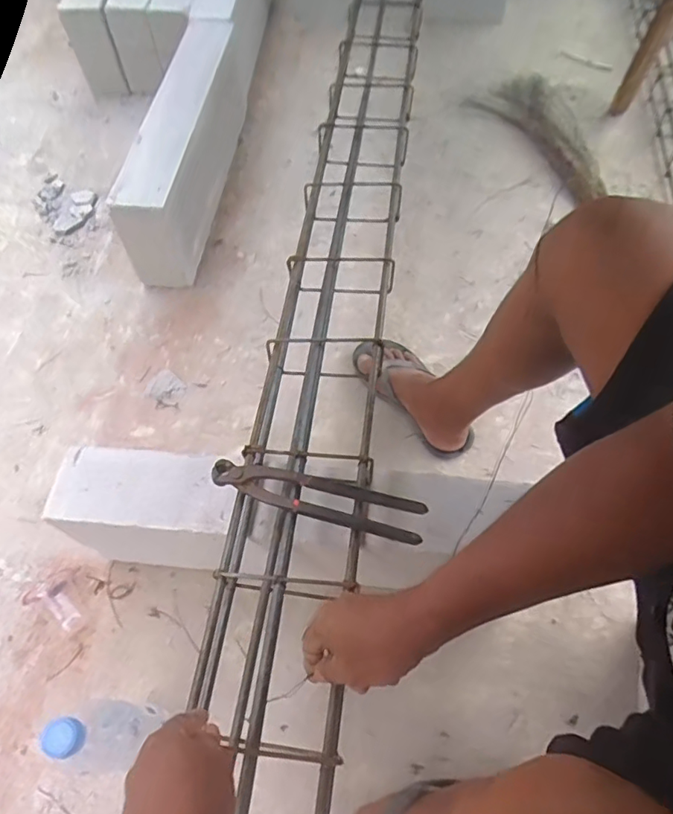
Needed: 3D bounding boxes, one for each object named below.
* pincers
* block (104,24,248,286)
[{"bbox_3d":[-0.020,0.091,0.543,0.216,0.015,0.042,13,63,10],"label":"pincers"},{"bbox_3d":[-0.300,-0.561,1.127,0.135,0.217,0.649,1,60,4],"label":"block"}]

